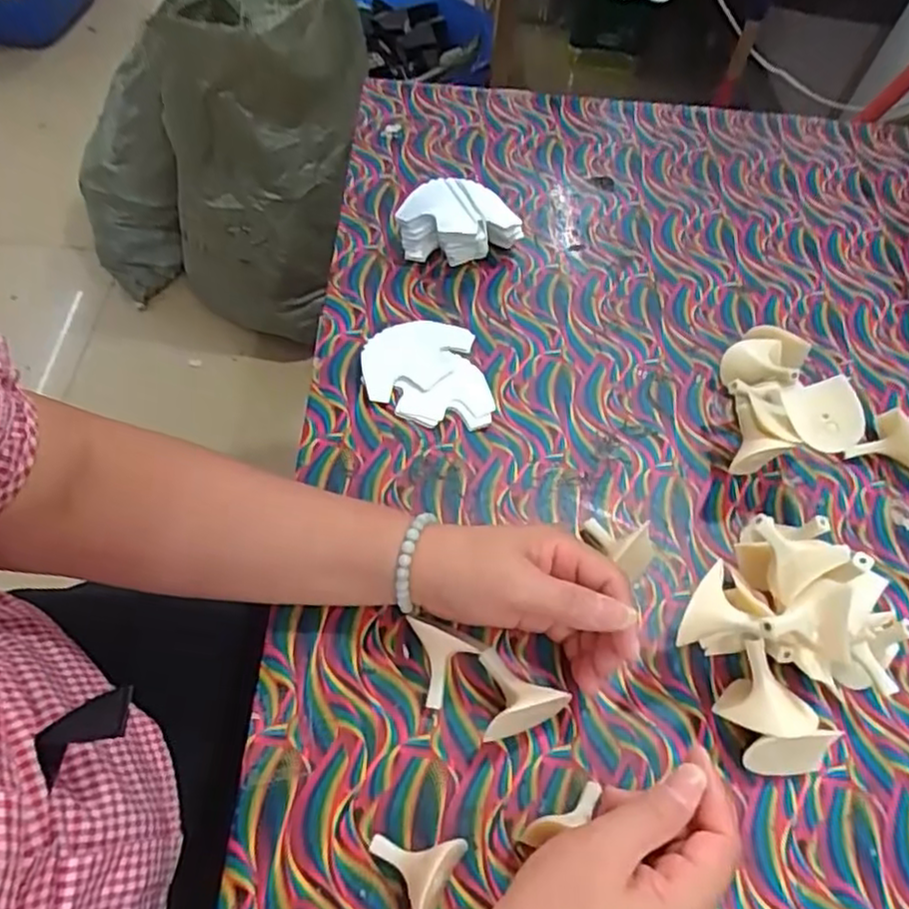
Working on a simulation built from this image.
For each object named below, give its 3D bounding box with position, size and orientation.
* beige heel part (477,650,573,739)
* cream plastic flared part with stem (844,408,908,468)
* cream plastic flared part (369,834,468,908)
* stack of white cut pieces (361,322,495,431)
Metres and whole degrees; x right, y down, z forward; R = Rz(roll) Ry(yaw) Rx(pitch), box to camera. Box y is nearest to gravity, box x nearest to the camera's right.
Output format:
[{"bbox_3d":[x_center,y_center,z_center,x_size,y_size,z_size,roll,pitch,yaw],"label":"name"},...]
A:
[{"bbox_3d":[0.037,0.135,0.384,0.048,0.040,0.046,-1,58,-5],"label":"beige heel part"},{"bbox_3d":[0.327,-0.011,0.501,0.053,0.036,0.026,12,58,2],"label":"cream plastic flared part with stem"},{"bbox_3d":[-0.023,0.207,0.339,0.043,0.031,0.040,24,59,10],"label":"cream plastic flared part"},{"bbox_3d":[-0.024,-0.062,0.520,0.090,0.010,0.102,-8,59,-10],"label":"stack of white cut pieces"}]

